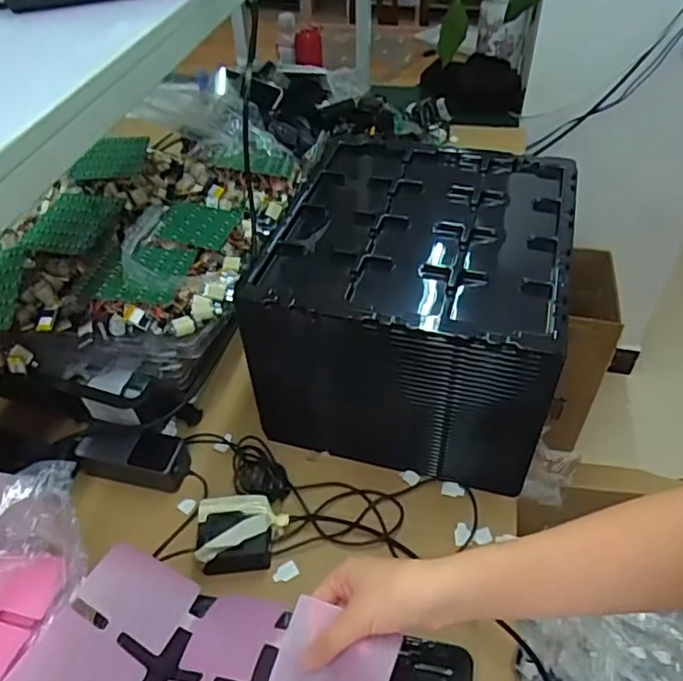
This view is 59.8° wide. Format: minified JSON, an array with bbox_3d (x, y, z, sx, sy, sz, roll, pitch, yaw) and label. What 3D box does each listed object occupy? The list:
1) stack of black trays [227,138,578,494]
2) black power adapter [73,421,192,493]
[{"bbox_3d":[0.095,-0.042,0.766,0.330,0.245,0.384,11,46,13],"label":"stack of black trays"},{"bbox_3d":[-0.254,0.144,0.741,0.139,0.047,0.059,11,46,12],"label":"black power adapter"}]

